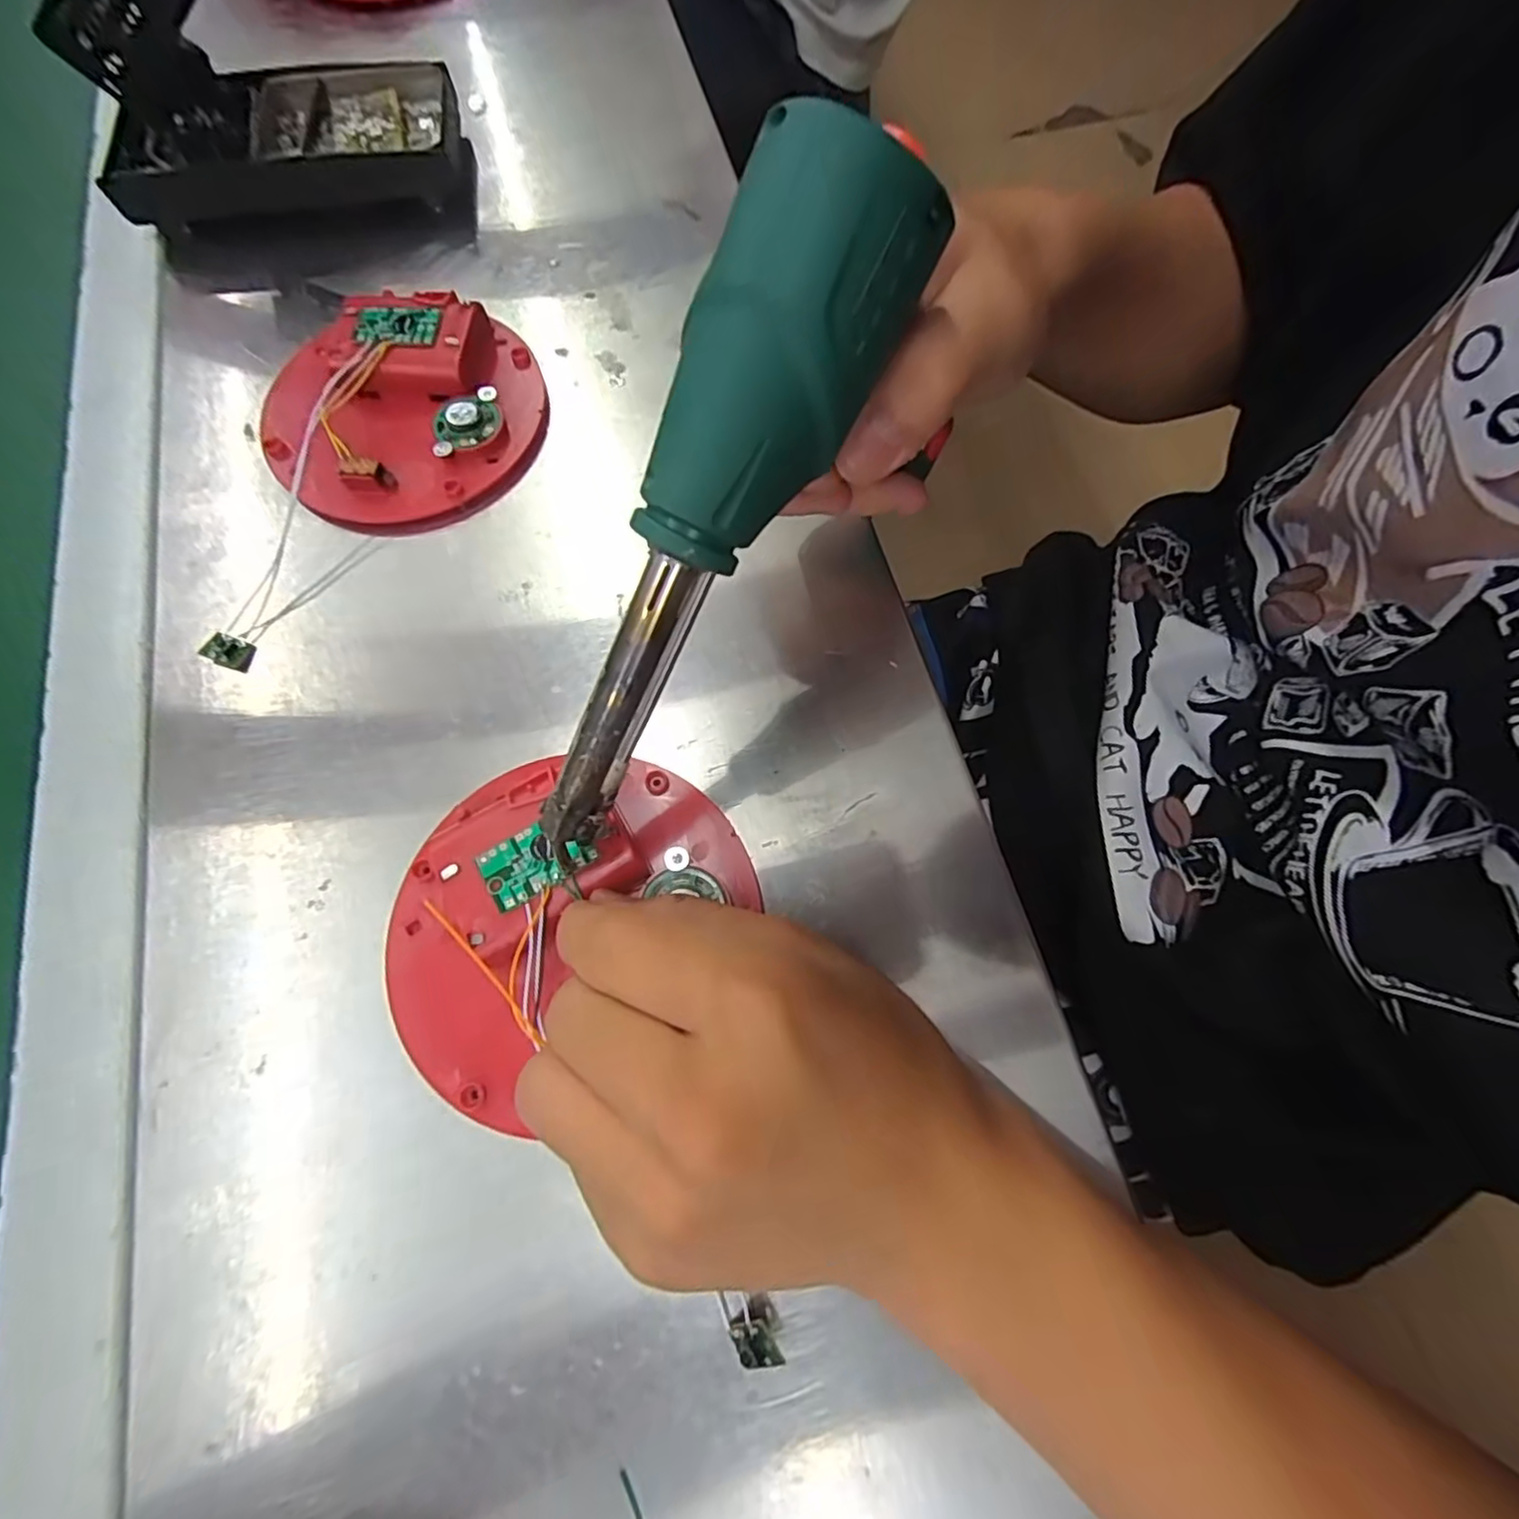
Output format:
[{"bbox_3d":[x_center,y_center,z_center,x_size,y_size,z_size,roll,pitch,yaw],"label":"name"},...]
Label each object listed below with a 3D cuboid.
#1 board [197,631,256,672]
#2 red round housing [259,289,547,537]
[{"bbox_3d":[-0.212,-0.043,0.260,0.019,0.007,0.012,19,73,7],"label":"board"},{"bbox_3d":[-0.158,-0.153,0.285,0.117,0.025,0.107,0,72,1],"label":"red round housing"}]

